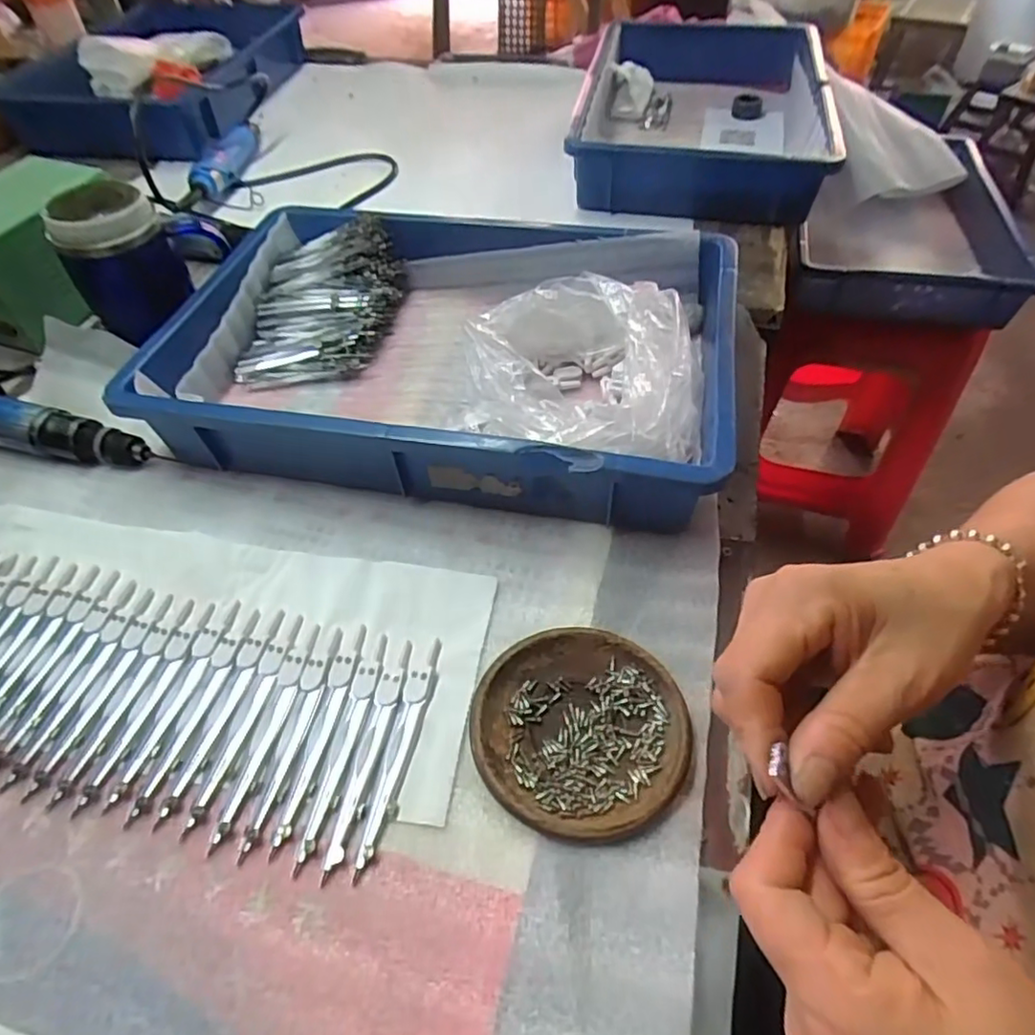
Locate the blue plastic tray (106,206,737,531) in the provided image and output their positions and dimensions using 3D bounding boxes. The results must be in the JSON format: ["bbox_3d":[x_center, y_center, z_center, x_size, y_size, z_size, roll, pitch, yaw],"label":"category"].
[{"bbox_3d":[-0.059,-0.142,0.498,0.415,0.083,0.277,8,53,9],"label":"blue plastic tray"}]

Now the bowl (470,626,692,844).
[{"bbox_3d":[0.034,0.115,0.340,0.113,0.016,0.108,-1,52,1],"label":"bowl"}]

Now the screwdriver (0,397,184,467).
[{"bbox_3d":[-0.386,-0.071,0.487,0.226,0.034,0.035,10,53,10],"label":"screwdriver"}]

